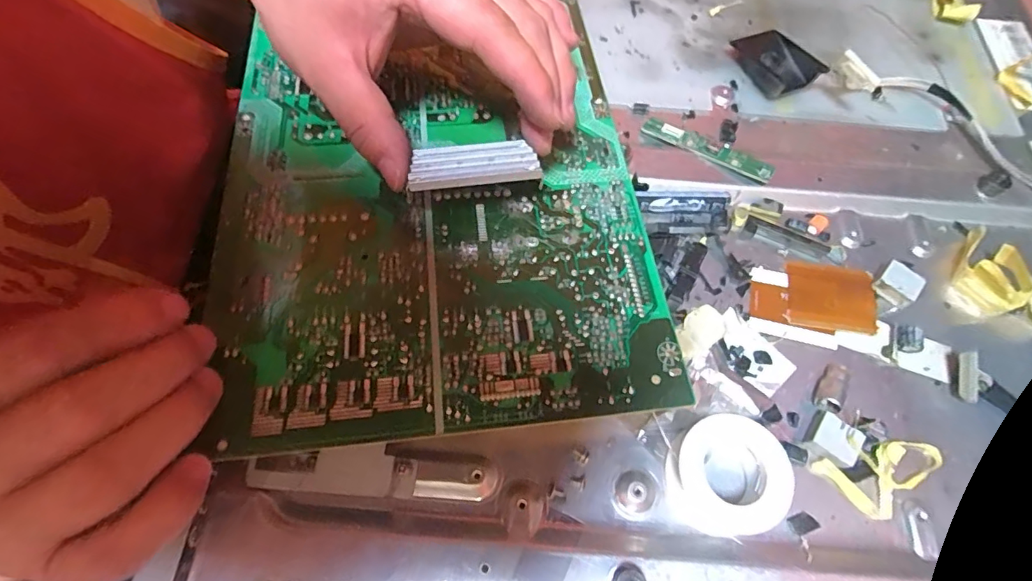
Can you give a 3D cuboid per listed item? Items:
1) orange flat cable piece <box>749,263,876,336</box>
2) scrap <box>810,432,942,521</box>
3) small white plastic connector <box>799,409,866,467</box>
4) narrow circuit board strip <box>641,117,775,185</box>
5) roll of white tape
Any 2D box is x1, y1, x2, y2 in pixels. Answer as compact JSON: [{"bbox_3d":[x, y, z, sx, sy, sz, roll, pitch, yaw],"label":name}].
[{"bbox_3d":[0.145,0.003,0.246,0.057,0.004,0.035,11,67,4],"label":"orange flat cable piece"},{"bbox_3d":[0.154,0.072,0.212,0.046,0.008,0.031,-33,71,-14],"label":"scrap"},{"bbox_3d":[0.135,0.063,0.215,0.020,0.008,0.018,29,70,12],"label":"small white plastic connector"},{"bbox_3d":[0.104,-0.078,0.277,0.072,0.004,0.013,29,81,19],"label":"narrow circuit board strip"},{"bbox_3d":[0.085,0.074,0.203,0.043,0.019,0.043,0,67,0],"label":"roll of white tape"}]

